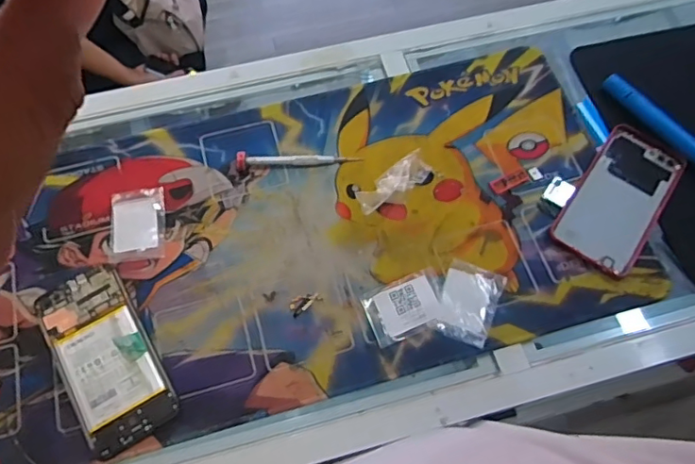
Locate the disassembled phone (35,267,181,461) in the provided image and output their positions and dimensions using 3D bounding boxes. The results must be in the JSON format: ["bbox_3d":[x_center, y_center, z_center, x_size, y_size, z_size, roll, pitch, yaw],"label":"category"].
[{"bbox_3d":[-0.200,0.100,0.452,0.072,0.013,0.150,-28,68,-15],"label":"disassembled phone"}]

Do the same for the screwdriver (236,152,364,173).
[{"bbox_3d":[-0.047,-0.071,0.535,0.118,0.016,0.014,-4,65,-2],"label":"screwdriver"}]

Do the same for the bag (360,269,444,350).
[{"bbox_3d":[0.051,0.064,0.478,0.068,0.008,0.051,-21,67,-10],"label":"bag"}]

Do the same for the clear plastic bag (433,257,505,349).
[{"bbox_3d":[0.105,0.061,0.479,0.048,0.008,0.069,22,67,10],"label":"clear plastic bag"}]

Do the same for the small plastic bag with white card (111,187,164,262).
[{"bbox_3d":[-0.194,-0.008,0.511,0.046,0.004,0.073,-8,65,-4],"label":"small plastic bag with white card"}]

